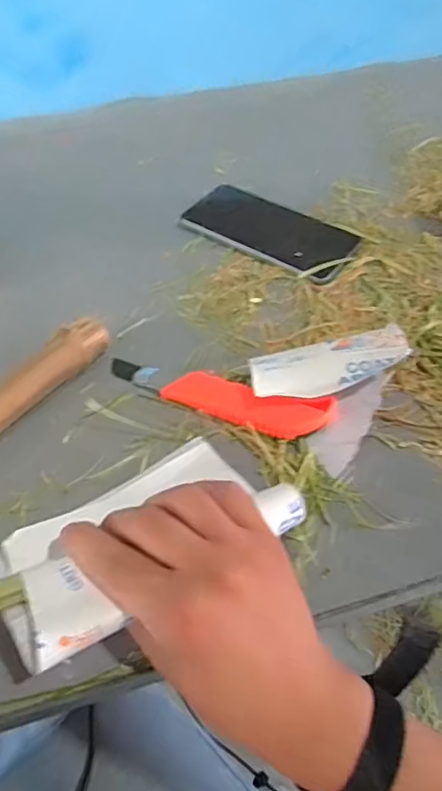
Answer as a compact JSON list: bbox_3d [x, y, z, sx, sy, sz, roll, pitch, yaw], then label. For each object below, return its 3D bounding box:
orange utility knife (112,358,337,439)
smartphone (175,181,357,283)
[{"bbox_3d":[-0.006,0.000,0.411,0.166,0.017,0.036,15,52,13],"label":"orange utility knife"},{"bbox_3d":[0.046,-0.154,0.541,0.159,0.006,0.079,30,57,23],"label":"smartphone"}]

